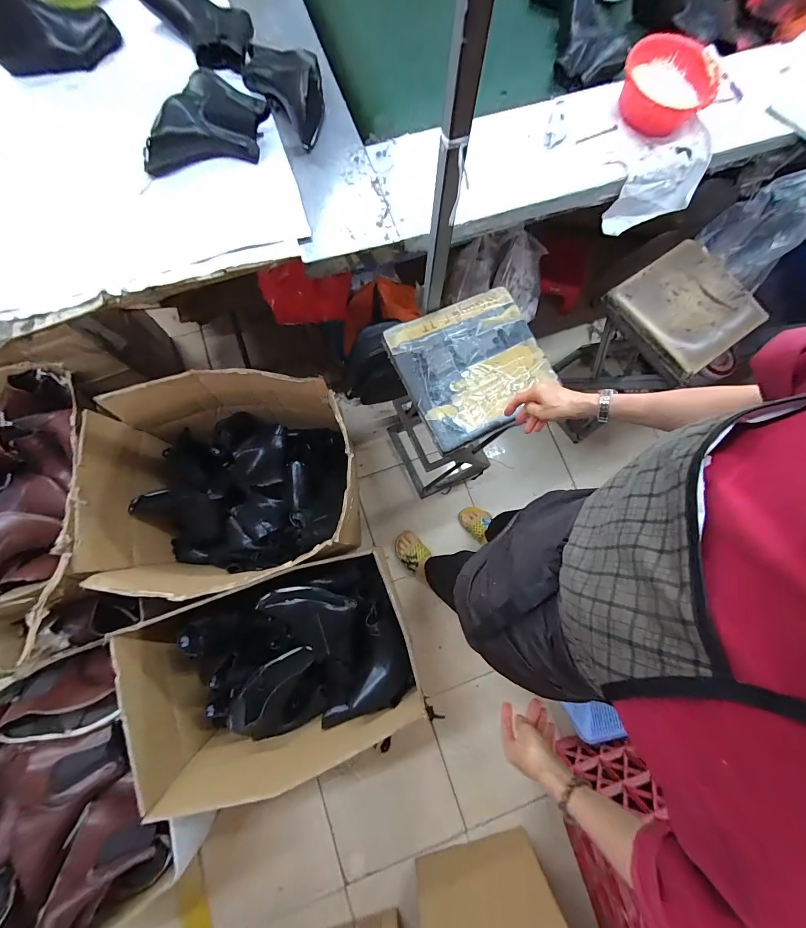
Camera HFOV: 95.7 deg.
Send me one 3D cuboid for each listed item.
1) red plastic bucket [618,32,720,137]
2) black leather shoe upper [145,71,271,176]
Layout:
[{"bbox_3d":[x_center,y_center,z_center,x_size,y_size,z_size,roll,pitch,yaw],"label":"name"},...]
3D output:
[{"bbox_3d":[0.555,-0.806,0.774,0.178,0.066,0.174,0,79,-1],"label":"red plastic bucket"},{"bbox_3d":[-0.386,-0.652,0.707,0.251,0.083,0.130,-12,79,-4],"label":"black leather shoe upper"}]

